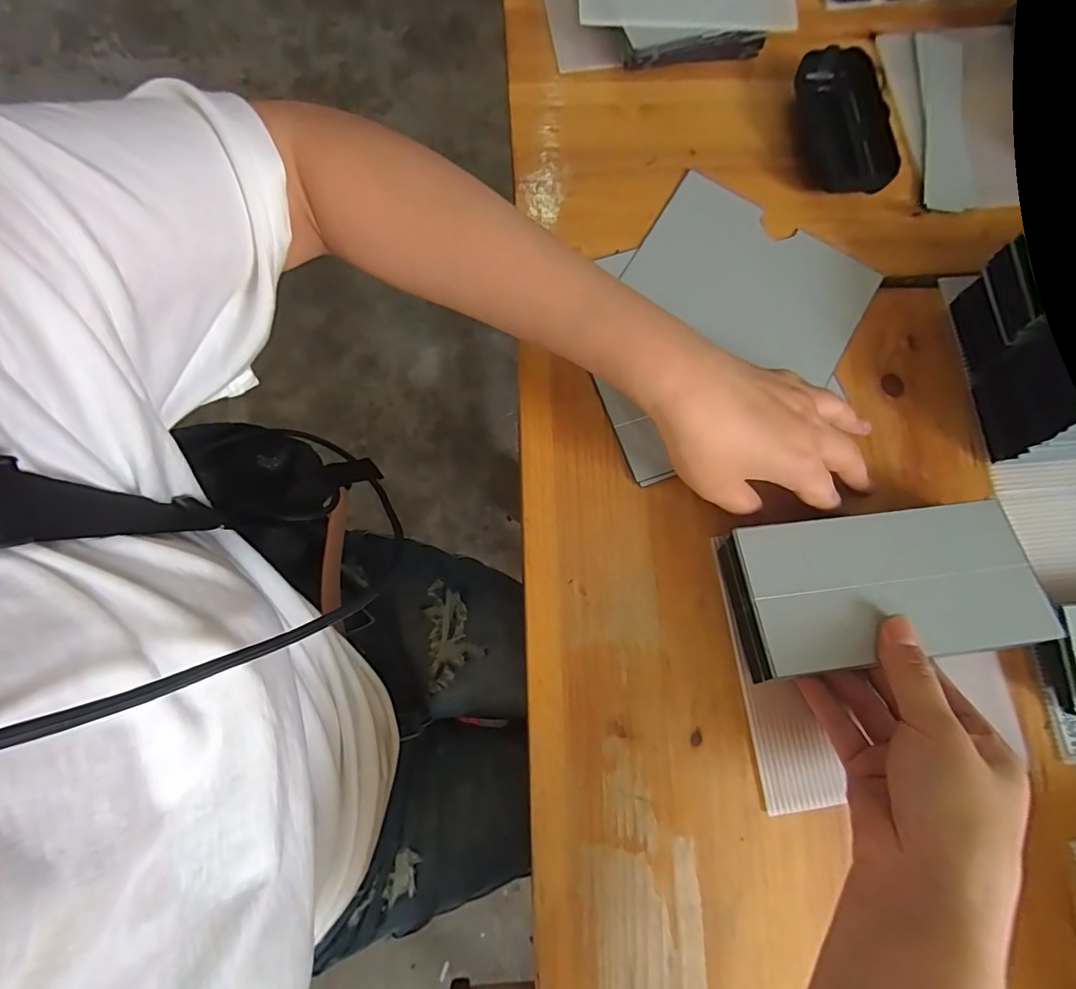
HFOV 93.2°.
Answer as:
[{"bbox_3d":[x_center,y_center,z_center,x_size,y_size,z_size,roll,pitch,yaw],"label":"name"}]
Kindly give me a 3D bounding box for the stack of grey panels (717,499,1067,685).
[{"bbox_3d":[0.190,0.051,0.287,0.158,0.041,0.078,-8,79,-2],"label":"stack of grey panels"}]

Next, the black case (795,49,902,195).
[{"bbox_3d":[0.220,-0.266,0.368,0.051,0.027,0.112,-2,79,-2],"label":"black case"}]

